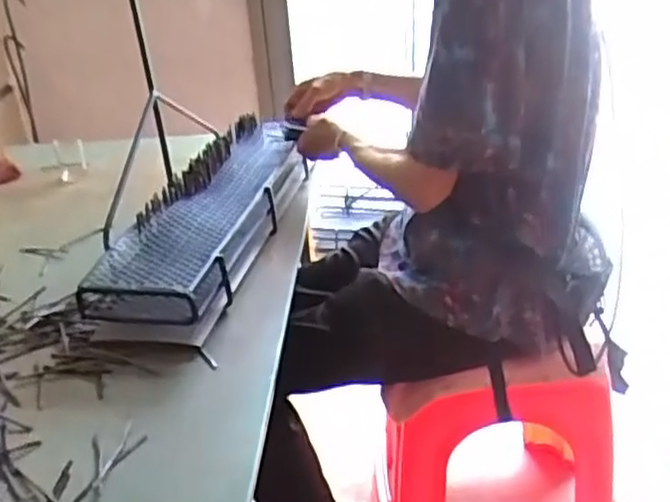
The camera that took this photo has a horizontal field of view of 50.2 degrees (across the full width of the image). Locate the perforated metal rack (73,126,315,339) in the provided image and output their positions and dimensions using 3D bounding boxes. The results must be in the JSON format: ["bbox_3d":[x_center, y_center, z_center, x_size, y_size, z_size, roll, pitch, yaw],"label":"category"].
[{"bbox_3d":[-0.175,-0.058,1.067,0.163,0.100,0.565,3,28,13],"label":"perforated metal rack"}]

